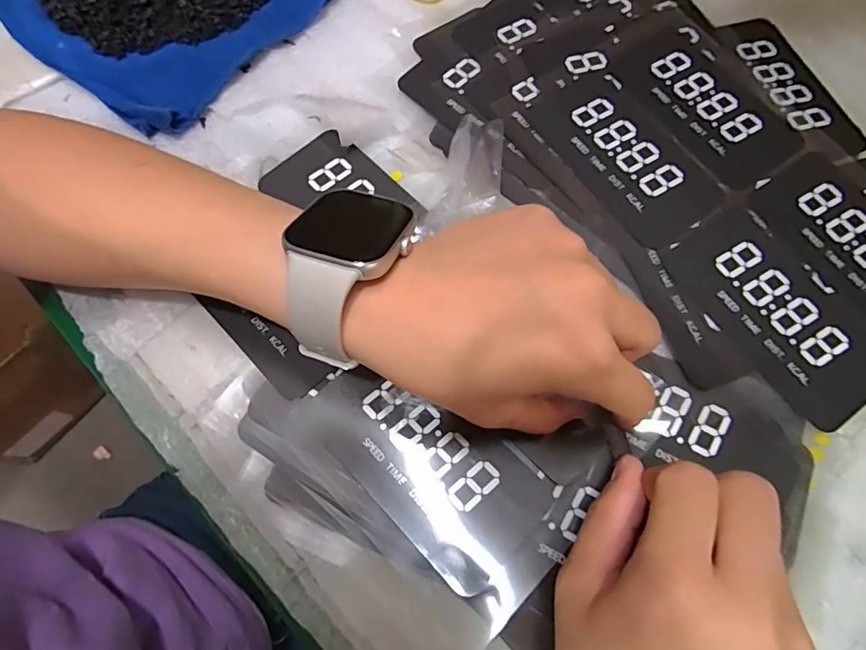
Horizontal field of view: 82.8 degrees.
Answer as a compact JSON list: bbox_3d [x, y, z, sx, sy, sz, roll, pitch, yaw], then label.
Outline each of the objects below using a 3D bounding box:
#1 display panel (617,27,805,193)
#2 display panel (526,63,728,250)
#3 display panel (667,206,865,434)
[{"bbox_3d":[0.159,-0.131,0.287,0.062,0.004,0.111,-32,75,-10],"label":"display panel"},{"bbox_3d":[0.110,-0.099,0.276,0.066,0.004,0.110,-33,75,-10],"label":"display panel"},{"bbox_3d":[0.172,-0.007,0.245,0.057,0.004,0.110,-33,75,-11],"label":"display panel"}]

